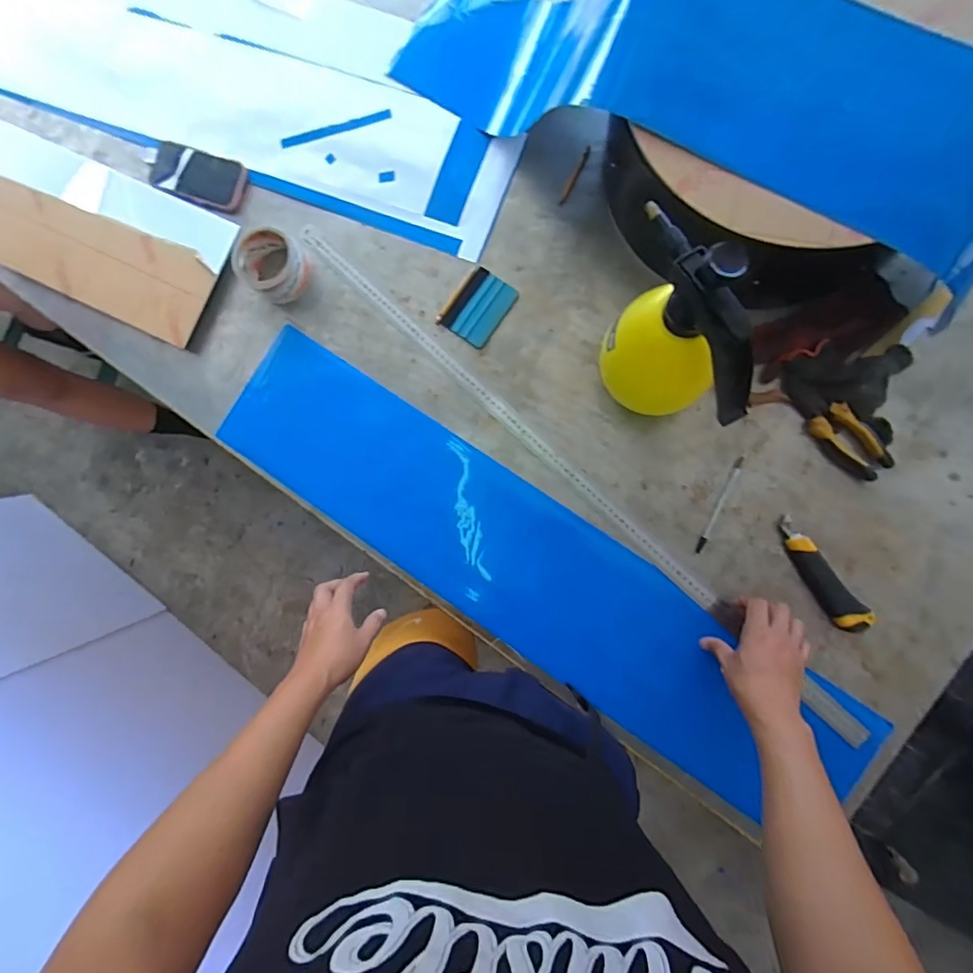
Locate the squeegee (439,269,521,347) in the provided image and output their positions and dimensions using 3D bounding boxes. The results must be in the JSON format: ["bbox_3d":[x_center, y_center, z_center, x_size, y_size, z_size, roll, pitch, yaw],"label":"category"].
[{"bbox_3d":[-0.008,-0.251,0.721,0.071,0.007,0.097,37,94,7],"label":"squeegee"}]

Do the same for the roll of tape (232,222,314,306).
[{"bbox_3d":[-0.309,-0.324,0.740,0.095,0.052,0.090,0,89,8],"label":"roll of tape"}]

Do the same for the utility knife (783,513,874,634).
[{"bbox_3d":[0.419,0.112,0.637,0.038,0.022,0.158,-34,84,6],"label":"utility knife"}]

